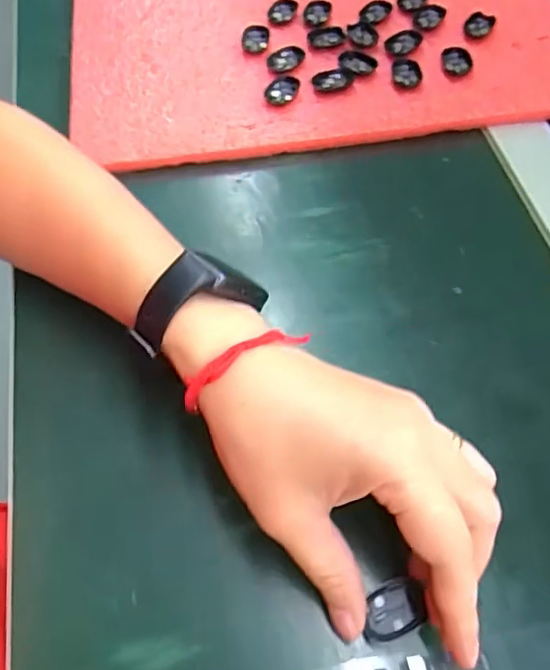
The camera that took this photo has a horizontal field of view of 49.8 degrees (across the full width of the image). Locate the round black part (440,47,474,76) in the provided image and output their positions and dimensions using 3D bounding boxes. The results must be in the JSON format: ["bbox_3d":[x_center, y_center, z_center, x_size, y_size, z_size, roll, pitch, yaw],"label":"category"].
[{"bbox_3d":[0.123,-0.184,0.398,0.019,0.006,0.023,-4,59,-3],"label":"round black part"}]

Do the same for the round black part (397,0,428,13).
[{"bbox_3d":[0.100,-0.245,0.431,0.017,0.004,0.027,35,67,19],"label":"round black part"}]

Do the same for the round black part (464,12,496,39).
[{"bbox_3d":[0.144,-0.219,0.417,0.018,0.007,0.022,21,64,13],"label":"round black part"}]

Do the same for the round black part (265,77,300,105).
[{"bbox_3d":[0.005,-0.161,0.387,0.021,0.004,0.025,13,60,8],"label":"round black part"}]

